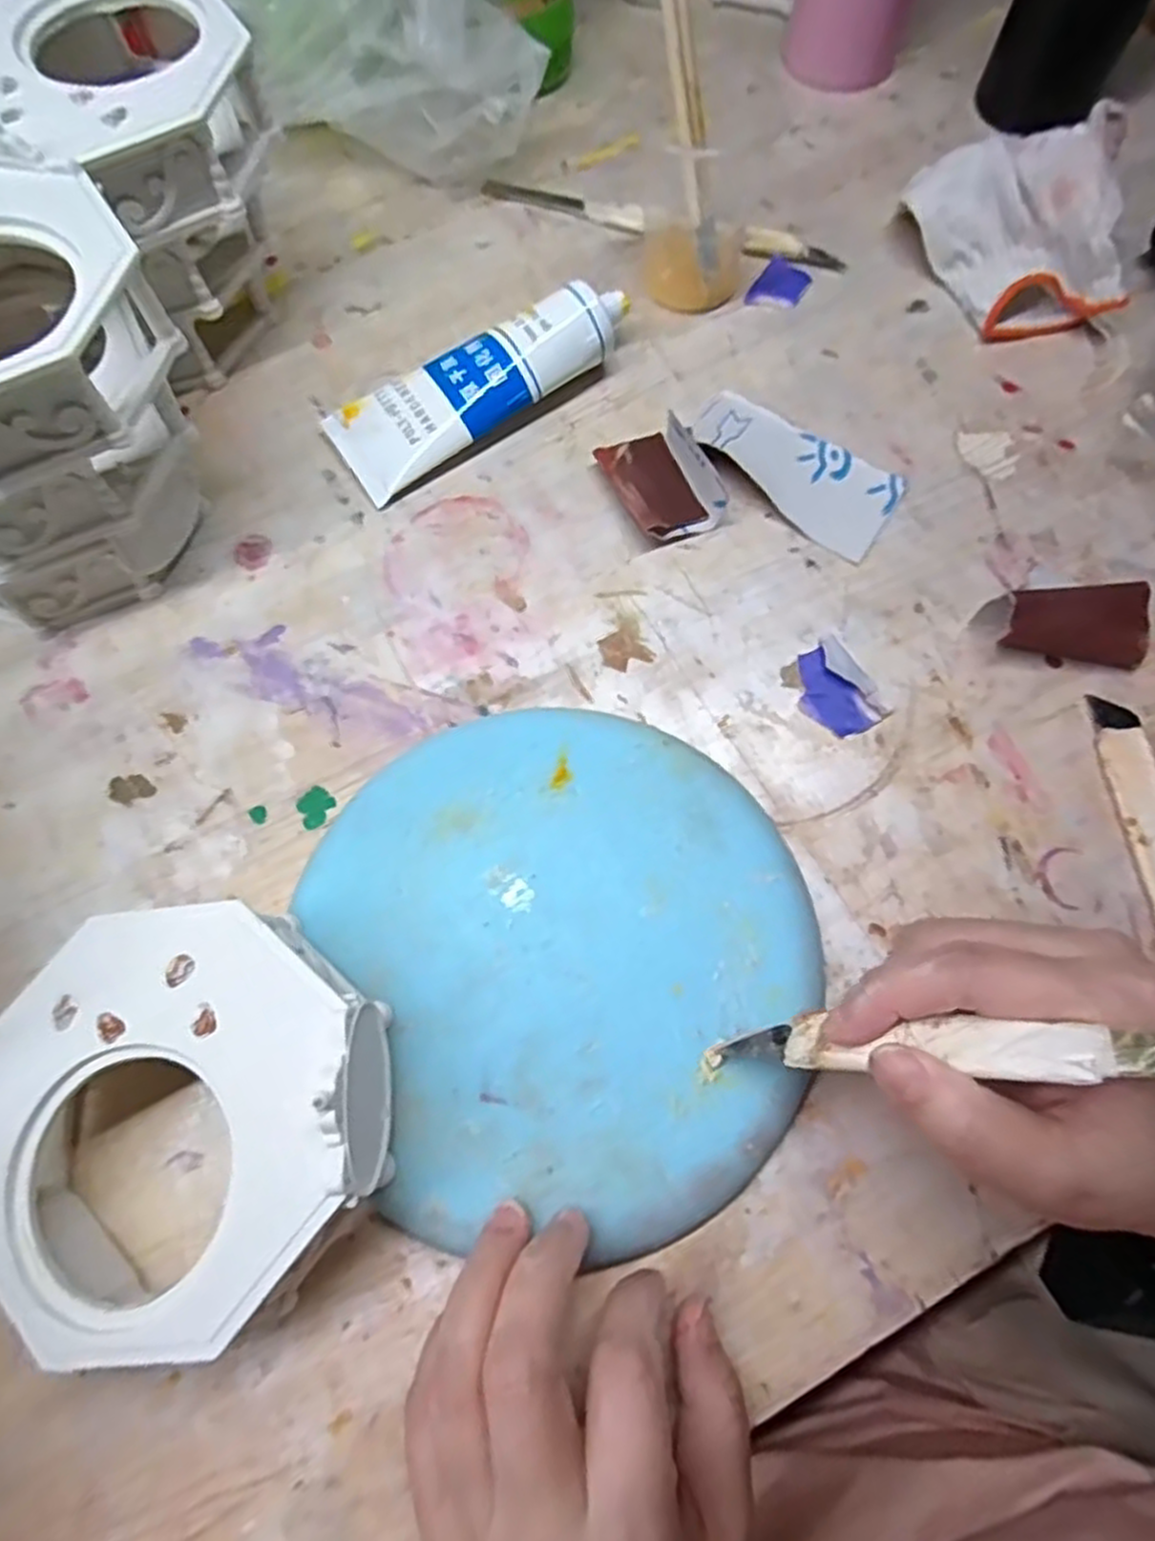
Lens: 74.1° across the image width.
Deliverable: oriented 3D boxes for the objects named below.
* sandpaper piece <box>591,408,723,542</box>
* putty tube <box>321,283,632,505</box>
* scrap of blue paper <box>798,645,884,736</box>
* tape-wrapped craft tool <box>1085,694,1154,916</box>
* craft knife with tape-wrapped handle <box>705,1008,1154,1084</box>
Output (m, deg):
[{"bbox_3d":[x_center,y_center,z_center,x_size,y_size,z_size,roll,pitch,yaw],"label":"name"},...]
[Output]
[{"bbox_3d":[0.037,-0.129,0.336,0.040,0.018,0.053,-24,71,-9],"label":"sandpaper piece"},{"bbox_3d":[-0.043,-0.179,0.347,0.142,0.035,0.049,-31,72,-12],"label":"putty tube"},{"bbox_3d":[0.101,-0.030,0.305,0.020,0.005,0.039,-35,73,-13],"label":"scrap of blue paper"},{"bbox_3d":[0.214,0.020,0.286,0.021,0.004,0.103,-3,69,-2],"label":"tape-wrapped craft tool"},{"bbox_3d":[0.099,0.072,0.200,0.138,0.008,0.014,-14,63,38],"label":"craft knife with tape-wrapped handle"}]

